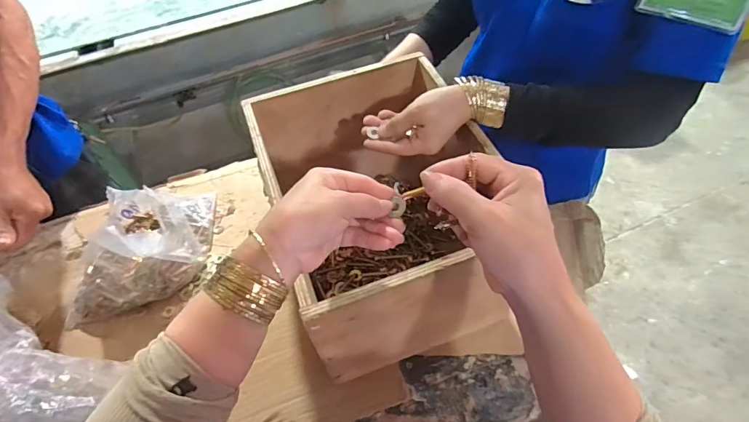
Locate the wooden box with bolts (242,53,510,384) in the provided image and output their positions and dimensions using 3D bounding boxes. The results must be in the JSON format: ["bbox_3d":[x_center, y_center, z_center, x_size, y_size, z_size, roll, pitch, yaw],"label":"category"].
[{"bbox_3d":[0.007,-0.005,0.564,0.249,0.216,0.331,-18,55,-9],"label":"wooden box with bolts"}]

